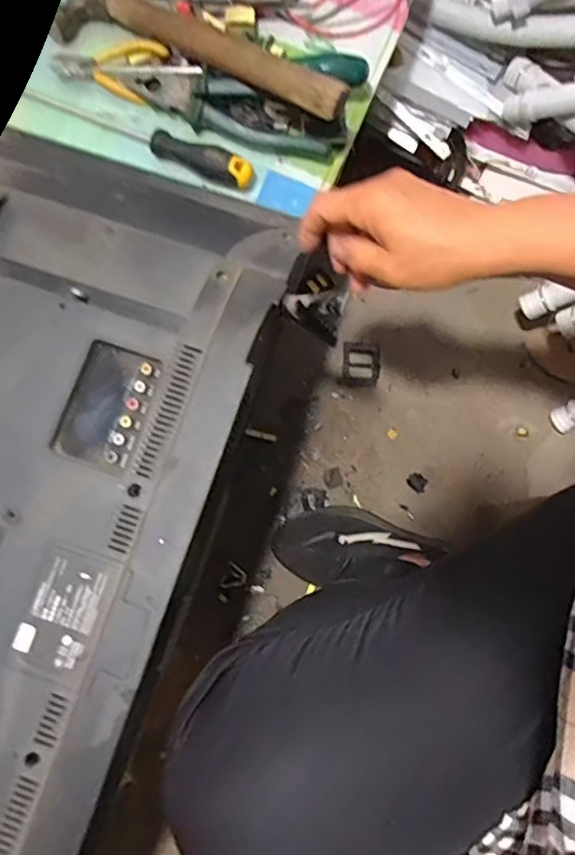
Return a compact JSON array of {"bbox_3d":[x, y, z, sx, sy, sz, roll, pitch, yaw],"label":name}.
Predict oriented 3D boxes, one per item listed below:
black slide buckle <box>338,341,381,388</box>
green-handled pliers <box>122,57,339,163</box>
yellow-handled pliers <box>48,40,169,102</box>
[{"bbox_3d":[0.104,-0.089,0.795,0.053,0.015,0.061,6,80,2],"label":"black slide buckle"},{"bbox_3d":[-0.052,-0.291,0.521,0.199,0.033,0.050,28,81,5],"label":"green-handled pliers"},{"bbox_3d":[-0.166,-0.344,0.532,0.098,0.023,0.055,16,80,3],"label":"yellow-handled pliers"}]

